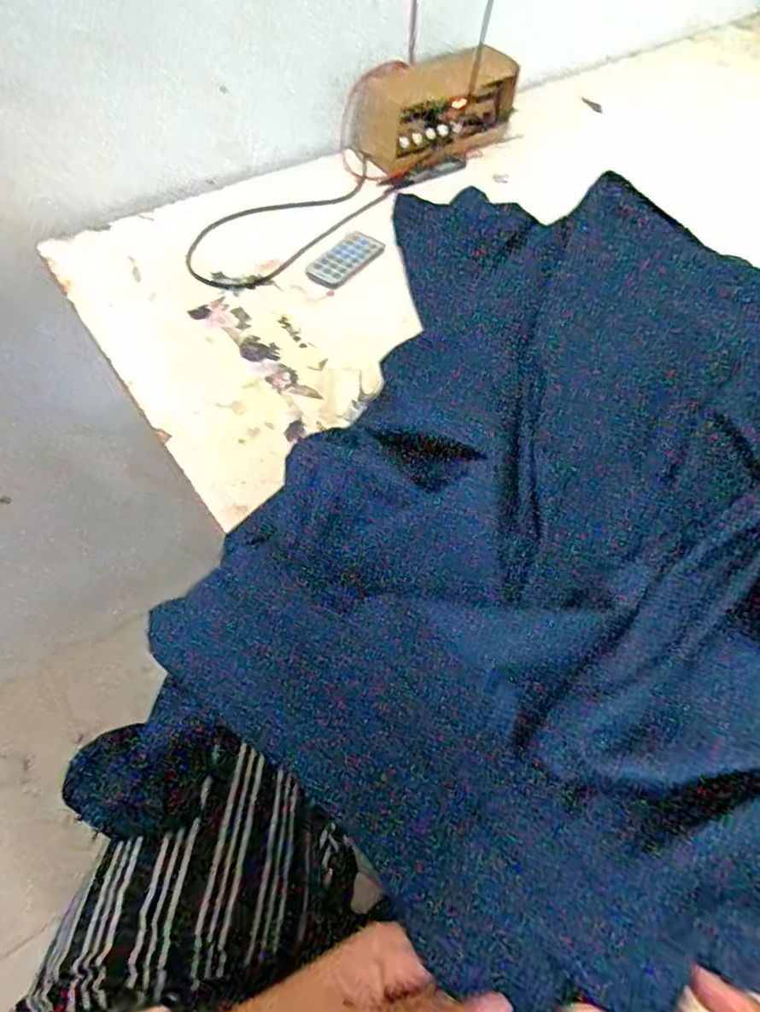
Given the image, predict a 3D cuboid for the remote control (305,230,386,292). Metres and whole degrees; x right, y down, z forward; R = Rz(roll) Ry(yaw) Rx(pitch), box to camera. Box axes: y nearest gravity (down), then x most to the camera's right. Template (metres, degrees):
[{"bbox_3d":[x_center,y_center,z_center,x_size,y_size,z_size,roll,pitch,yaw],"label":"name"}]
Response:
[{"bbox_3d":[-0.034,-0.246,0.600,0.041,0.007,0.088,29,61,16],"label":"remote control"}]

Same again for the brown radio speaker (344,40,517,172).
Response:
[{"bbox_3d":[0.067,-0.465,0.703,0.192,0.083,0.088,-26,61,-18],"label":"brown radio speaker"}]

